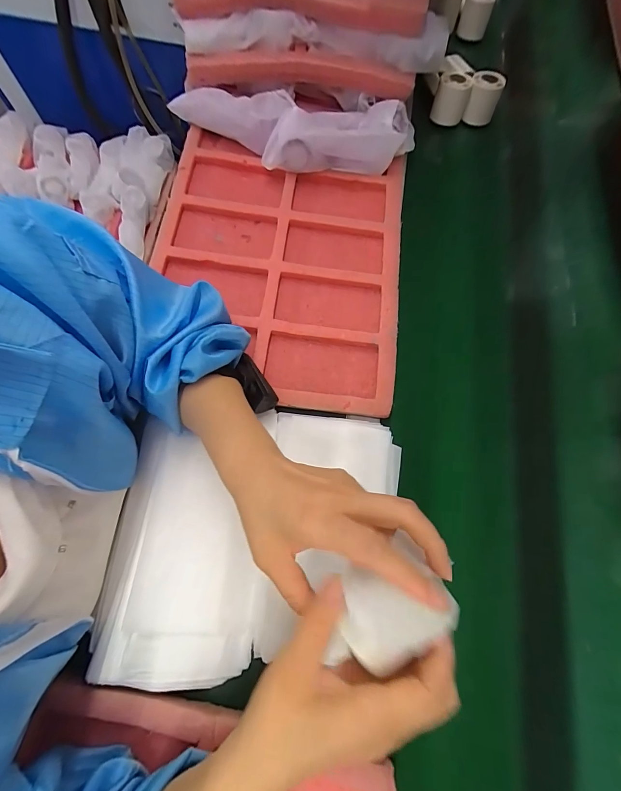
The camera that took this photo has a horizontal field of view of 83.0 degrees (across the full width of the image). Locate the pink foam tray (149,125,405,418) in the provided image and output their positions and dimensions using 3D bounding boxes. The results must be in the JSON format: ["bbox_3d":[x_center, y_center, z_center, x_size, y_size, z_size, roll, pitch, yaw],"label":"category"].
[{"bbox_3d":[-0.044,-0.178,0.480,0.326,0.040,0.388,8,71,-1],"label":"pink foam tray"}]

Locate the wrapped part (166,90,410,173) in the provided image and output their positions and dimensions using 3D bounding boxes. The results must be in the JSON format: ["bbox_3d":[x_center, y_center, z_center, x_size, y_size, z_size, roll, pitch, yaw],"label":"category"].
[{"bbox_3d":[-0.019,-0.384,0.521,0.342,0.070,0.108,1,72,-3],"label":"wrapped part"}]

